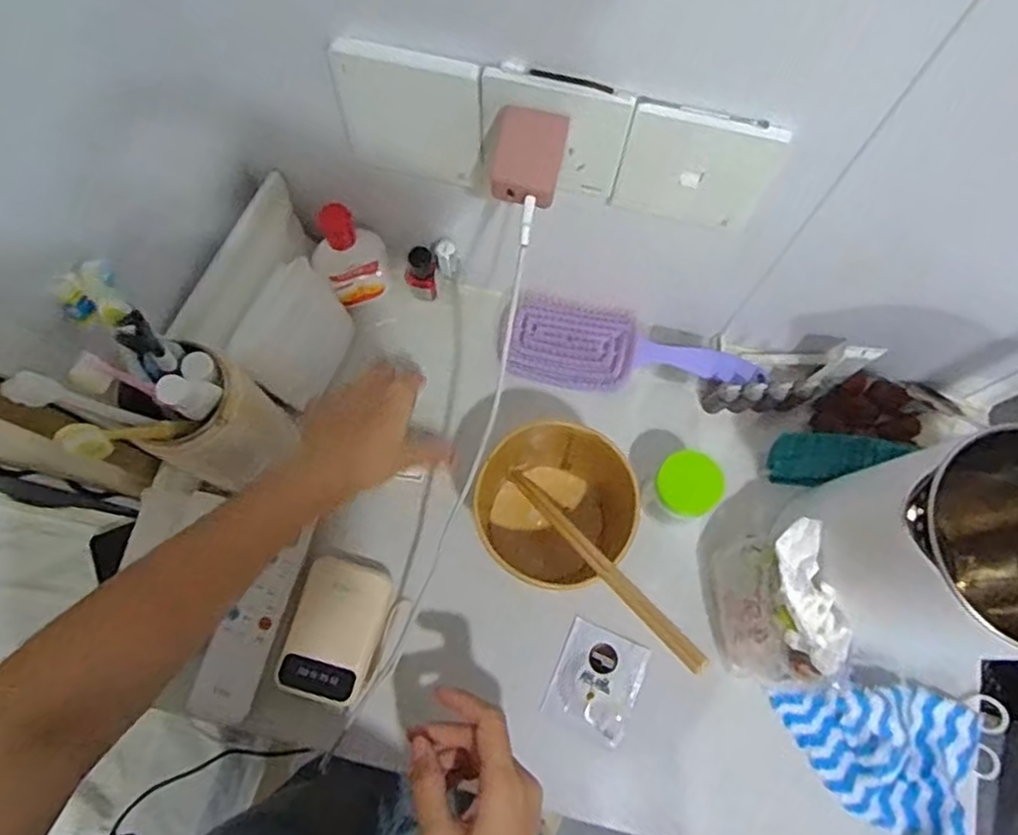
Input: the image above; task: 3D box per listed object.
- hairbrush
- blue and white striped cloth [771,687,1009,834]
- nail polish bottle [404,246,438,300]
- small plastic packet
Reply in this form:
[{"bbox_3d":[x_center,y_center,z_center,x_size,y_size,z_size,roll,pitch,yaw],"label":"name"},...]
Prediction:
[{"bbox_3d":[0.104,-0.054,0.581,0.218,0.030,0.078,14,74,3],"label":"hairbrush"},{"bbox_3d":[0.281,0.248,0.489,0.167,0.038,0.106,4,73,0],"label":"blue and white striped cloth"},{"bbox_3d":[-0.076,-0.123,0.588,0.027,0.059,0.019,-9,74,-4],"label":"nail polish bottle"},{"bbox_3d":[0.067,0.199,0.517,0.062,0.008,0.074,23,74,5],"label":"small plastic packet"}]

